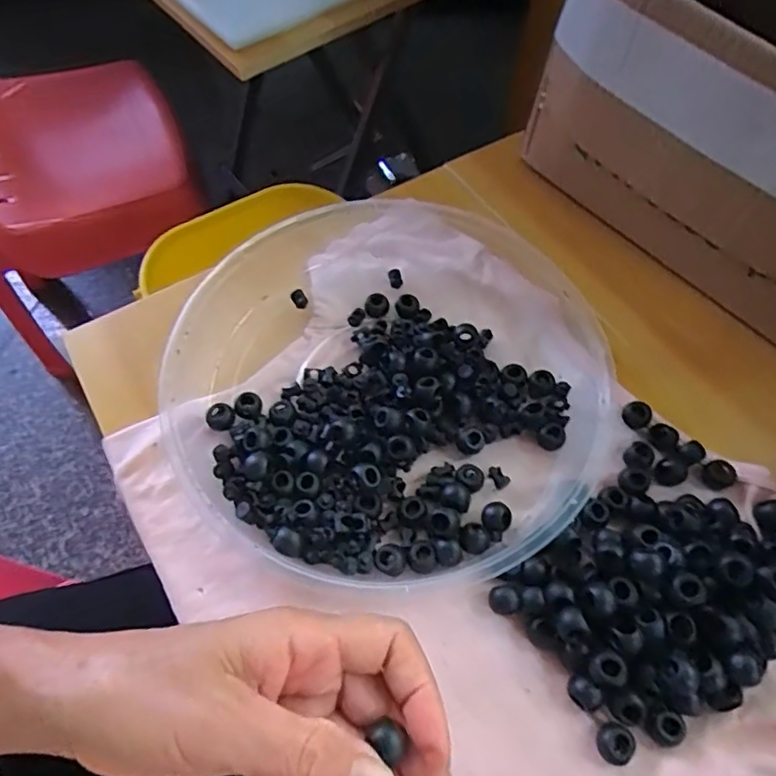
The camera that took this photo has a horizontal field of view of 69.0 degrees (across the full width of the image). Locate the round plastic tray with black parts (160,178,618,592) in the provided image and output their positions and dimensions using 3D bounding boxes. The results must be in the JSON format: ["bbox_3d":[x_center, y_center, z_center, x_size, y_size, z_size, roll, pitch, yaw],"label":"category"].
[{"bbox_3d":[0.001,-0.006,0.318,0.240,0.043,0.228,0,61,-1],"label":"round plastic tray with black parts"}]

